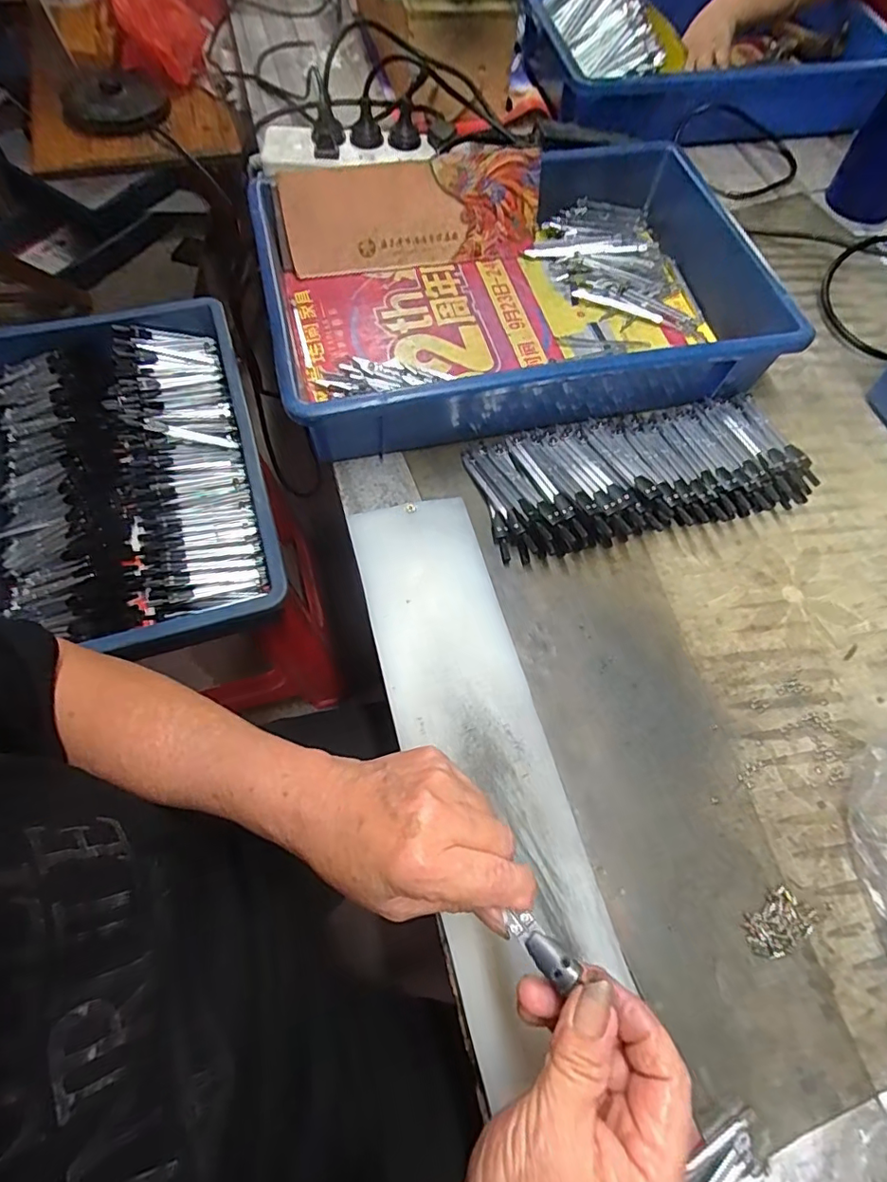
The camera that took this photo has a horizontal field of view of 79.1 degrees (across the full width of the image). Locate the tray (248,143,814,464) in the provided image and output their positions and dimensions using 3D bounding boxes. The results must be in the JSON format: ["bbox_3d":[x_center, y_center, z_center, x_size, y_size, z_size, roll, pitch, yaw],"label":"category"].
[{"bbox_3d":[0.062,-0.274,0.486,0.421,0.079,0.273,-12,67,-8],"label":"tray"}]

